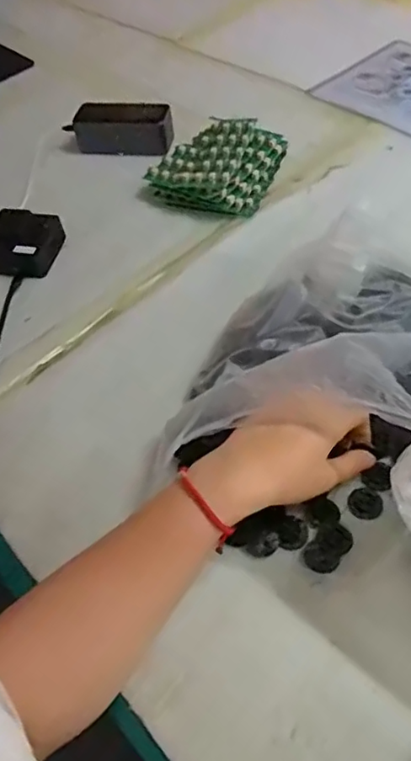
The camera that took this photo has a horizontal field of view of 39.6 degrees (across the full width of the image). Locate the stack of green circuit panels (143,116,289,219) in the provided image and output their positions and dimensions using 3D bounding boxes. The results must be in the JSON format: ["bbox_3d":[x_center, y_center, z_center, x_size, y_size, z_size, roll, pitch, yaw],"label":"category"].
[{"bbox_3d":[0.013,-0.278,0.735,0.147,0.042,0.154,15,56,17],"label":"stack of green circuit panels"}]

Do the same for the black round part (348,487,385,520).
[{"bbox_3d":[0.129,0.099,0.460,0.027,0.006,0.030,30,62,26],"label":"black round part"}]

